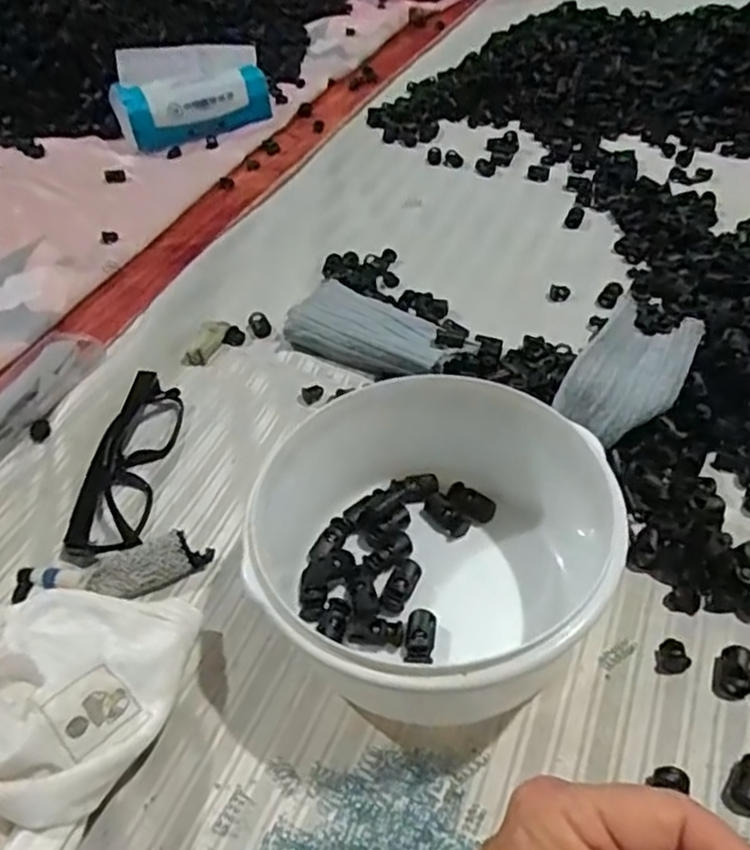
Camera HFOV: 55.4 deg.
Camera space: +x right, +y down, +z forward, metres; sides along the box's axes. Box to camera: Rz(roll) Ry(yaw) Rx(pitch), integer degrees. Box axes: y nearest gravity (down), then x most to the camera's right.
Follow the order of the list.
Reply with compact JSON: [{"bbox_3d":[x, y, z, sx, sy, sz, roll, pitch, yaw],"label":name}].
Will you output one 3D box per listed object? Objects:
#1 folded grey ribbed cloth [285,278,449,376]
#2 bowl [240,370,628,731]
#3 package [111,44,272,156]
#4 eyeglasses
[{"bbox_3d":[-0.002,-0.062,0.493,0.119,0.033,0.047,24,53,27],"label":"folded grey ribbed cloth"},{"bbox_3d":[0.029,0.053,0.343,0.151,0.077,0.151,-4,45,4],"label":"bowl"},{"bbox_3d":[-0.201,-0.362,0.790,0.163,0.081,0.066,-23,47,-14],"label":"package"},{"bbox_3d":[-0.147,0.018,0.435,0.035,0.023,0.132,-2,45,6],"label":"eyeglasses"}]

